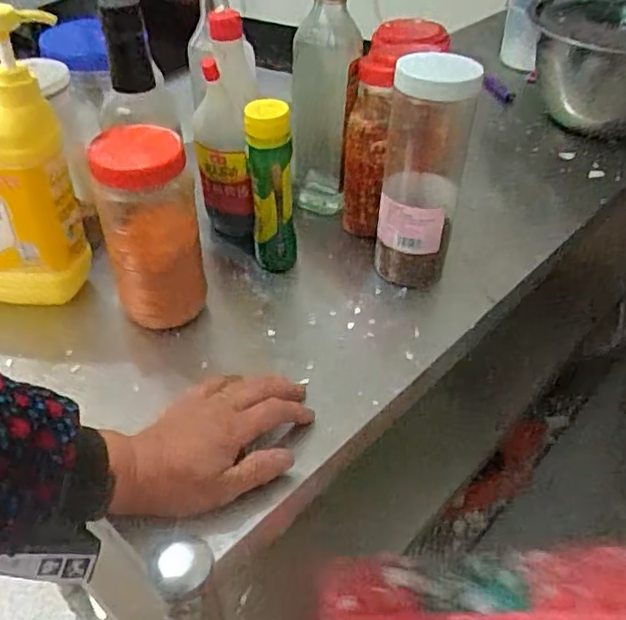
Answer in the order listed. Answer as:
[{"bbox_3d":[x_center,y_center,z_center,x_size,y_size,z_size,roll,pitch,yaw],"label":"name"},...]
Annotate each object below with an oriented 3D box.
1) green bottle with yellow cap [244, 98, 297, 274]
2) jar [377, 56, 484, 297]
[{"bbox_3d":[-0.040,-0.112,0.590,0.044,0.167,0.041,-4,39,-5],"label":"green bottle with yellow cap"},{"bbox_3d":[0.099,-0.121,0.572,0.071,0.204,0.070,0,39,0],"label":"jar"}]

